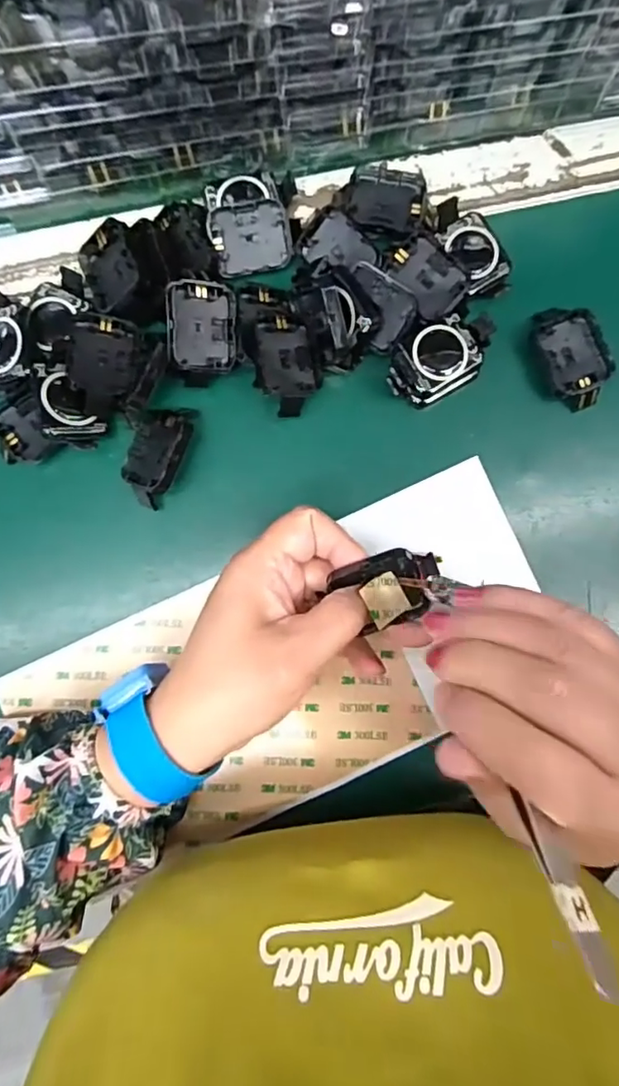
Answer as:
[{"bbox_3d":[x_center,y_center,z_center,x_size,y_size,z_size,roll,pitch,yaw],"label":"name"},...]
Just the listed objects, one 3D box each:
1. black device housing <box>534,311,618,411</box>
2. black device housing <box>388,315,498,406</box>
[{"bbox_3d":[0.138,-0.099,0.296,0.031,0.012,0.055,-25,89,0],"label":"black device housing"},{"bbox_3d":[0.068,-0.095,0.292,0.058,0.017,0.033,-28,89,0],"label":"black device housing"}]

